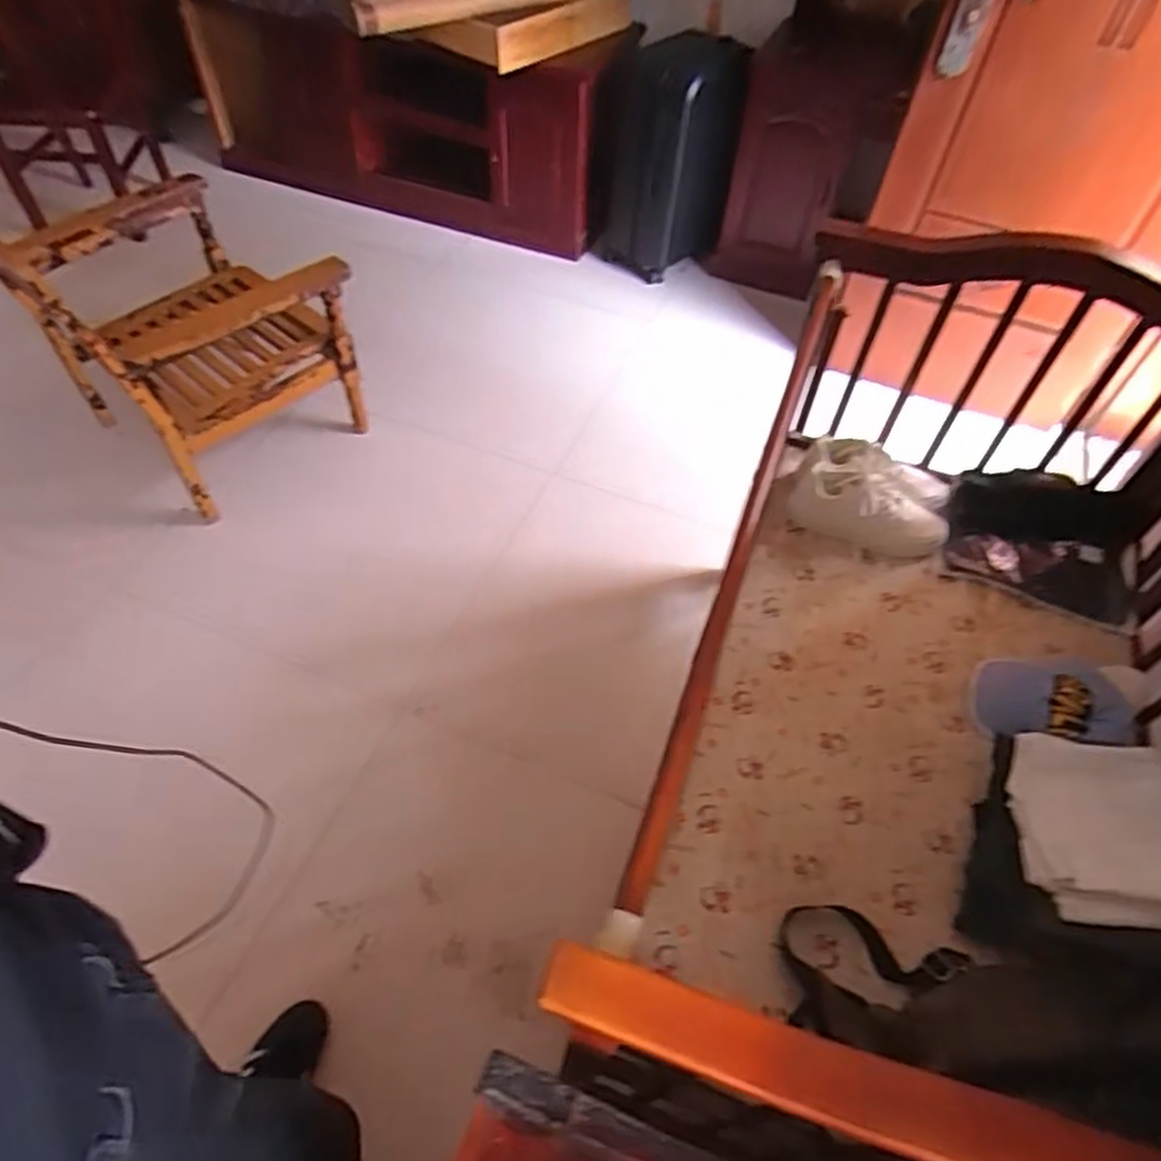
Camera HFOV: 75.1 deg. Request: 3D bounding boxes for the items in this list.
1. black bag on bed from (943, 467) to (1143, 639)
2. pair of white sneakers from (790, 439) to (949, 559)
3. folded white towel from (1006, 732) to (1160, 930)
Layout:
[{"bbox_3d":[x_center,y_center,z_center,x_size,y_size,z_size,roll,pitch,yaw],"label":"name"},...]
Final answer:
[{"bbox_3d":[0.832,-0.071,1.365,0.312,0.088,0.265,18,53,11],"label":"black bag on bed"},{"bbox_3d":[0.541,-0.171,1.393,0.280,0.102,0.210,17,53,11],"label":"pair of white sneakers"},{"bbox_3d":[0.659,0.310,0.963,0.178,0.030,0.240,-6,46,19],"label":"folded white towel"}]

